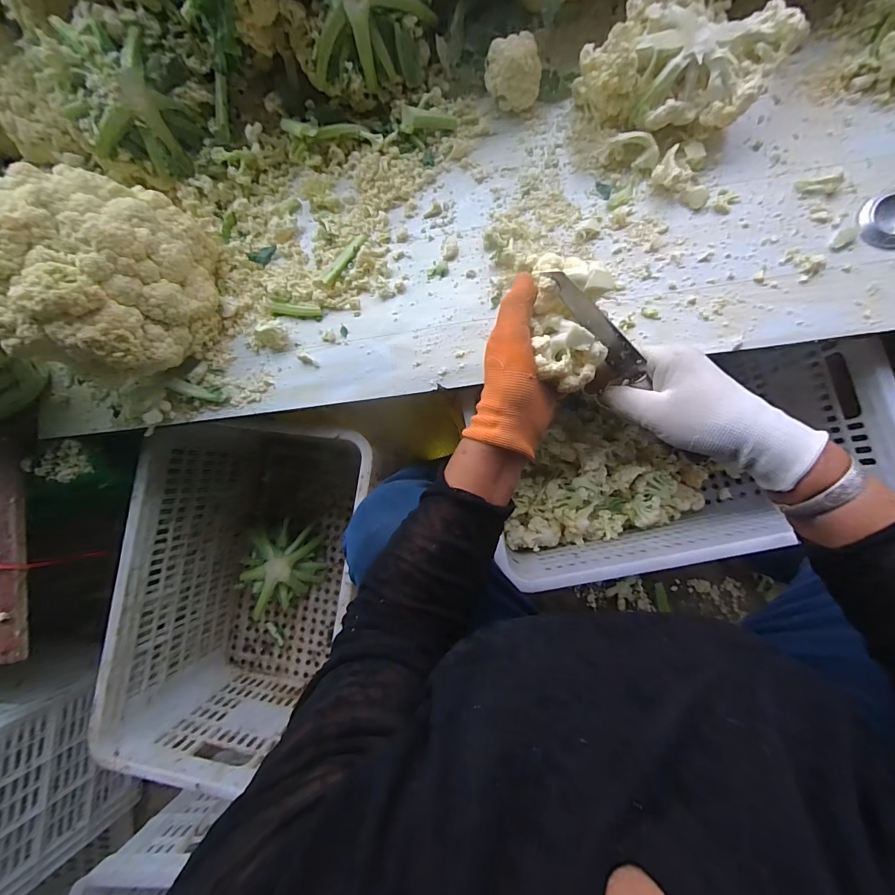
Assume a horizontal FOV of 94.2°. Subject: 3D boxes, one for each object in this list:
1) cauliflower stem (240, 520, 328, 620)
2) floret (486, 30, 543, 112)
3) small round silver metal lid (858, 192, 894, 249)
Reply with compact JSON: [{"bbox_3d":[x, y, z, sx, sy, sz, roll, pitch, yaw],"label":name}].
[{"bbox_3d":[-0.319,0.225,0.792,0.143,0.076,0.145,-24,83,4],"label":"cauliflower stem"},{"bbox_3d":[0.078,-0.448,0.498,0.065,0.054,0.052,3,85,7],"label":"floret"},{"bbox_3d":[0.503,-0.257,0.468,0.063,0.018,0.064,-1,85,7],"label":"small round silver metal lid"}]

